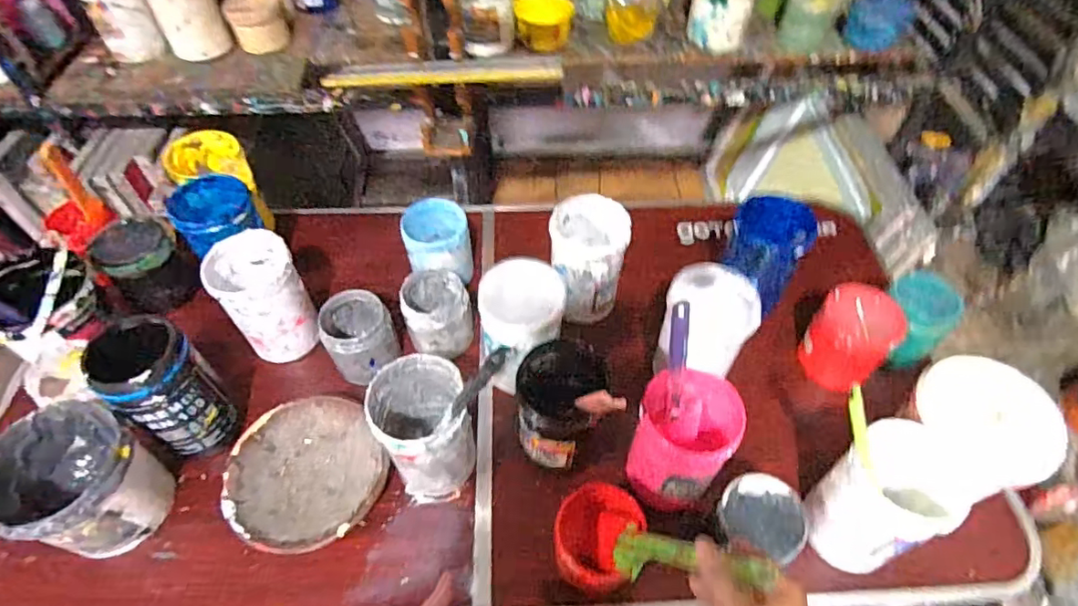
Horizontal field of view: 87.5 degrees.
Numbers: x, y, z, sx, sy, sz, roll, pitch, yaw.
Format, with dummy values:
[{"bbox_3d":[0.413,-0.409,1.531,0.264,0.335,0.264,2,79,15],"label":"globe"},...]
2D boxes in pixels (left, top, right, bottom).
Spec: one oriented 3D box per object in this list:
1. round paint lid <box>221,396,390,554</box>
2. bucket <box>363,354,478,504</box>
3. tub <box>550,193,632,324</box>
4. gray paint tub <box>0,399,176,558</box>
[{"bbox_3d":[-0.256,0.187,0.621,0.160,0.029,0.168,1,49,-1],"label":"round paint lid"},{"bbox_3d":[-0.120,0.131,0.593,0.093,0.136,0.104,-15,54,-12],"label":"bucket"},{"bbox_3d":[0.061,-0.055,0.725,0.094,0.121,0.112,5,52,3],"label":"tub"},{"bbox_3d":[-0.451,0.183,0.565,0.115,0.120,0.118,18,54,13],"label":"gray paint tub"}]

